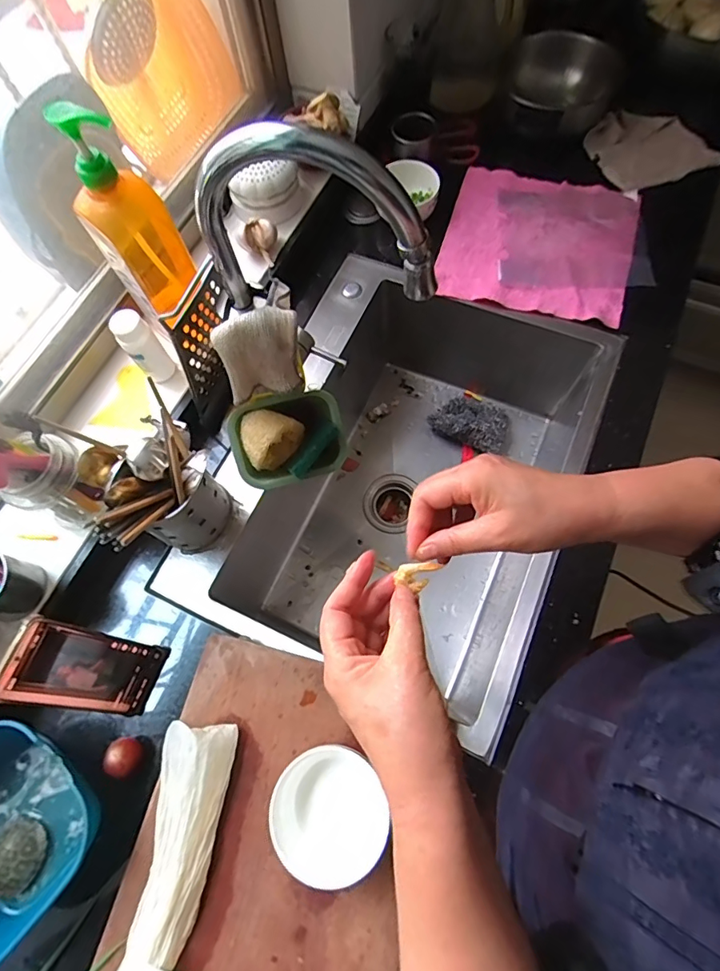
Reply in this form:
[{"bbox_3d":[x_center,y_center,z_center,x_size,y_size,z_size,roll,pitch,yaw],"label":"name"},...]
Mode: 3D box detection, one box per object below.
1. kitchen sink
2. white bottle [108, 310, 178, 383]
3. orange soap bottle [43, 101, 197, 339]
[{"bbox_3d":[0.078,-0.020,0.787,0.459,0.259,0.538,21,71,11],"label":"kitchen sink"},{"bbox_3d":[-0.273,-0.171,0.611,0.042,0.103,0.044,-34,71,-10],"label":"white bottle"},{"bbox_3d":[-0.254,-0.288,0.534,0.079,0.237,0.073,-42,72,-13],"label":"orange soap bottle"}]

